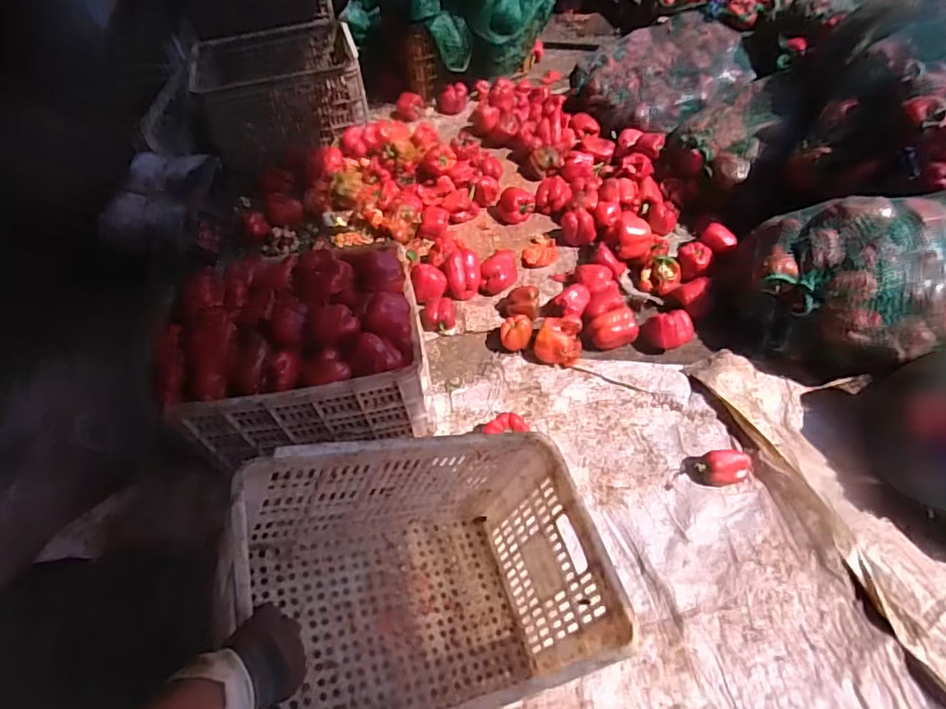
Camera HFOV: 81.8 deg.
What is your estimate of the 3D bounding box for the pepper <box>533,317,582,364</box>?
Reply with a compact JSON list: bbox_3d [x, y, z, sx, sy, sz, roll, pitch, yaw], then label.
[{"bbox_3d":[0.211,-0.035,1.337,0.106,0.067,0.098,8,56,14],"label":"pepper"}]

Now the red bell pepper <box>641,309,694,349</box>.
[{"bbox_3d":[0.477,-0.060,1.333,0.116,0.070,0.097,0,54,8],"label":"red bell pepper"}]

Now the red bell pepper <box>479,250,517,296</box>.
[{"bbox_3d":[0.071,-0.231,1.494,0.094,0.067,0.130,2,55,9],"label":"red bell pepper"}]

